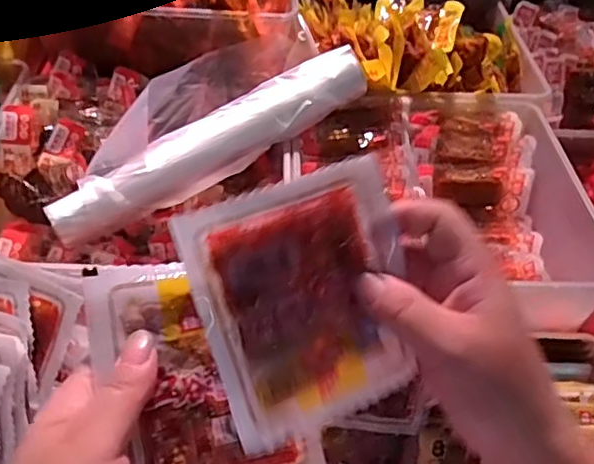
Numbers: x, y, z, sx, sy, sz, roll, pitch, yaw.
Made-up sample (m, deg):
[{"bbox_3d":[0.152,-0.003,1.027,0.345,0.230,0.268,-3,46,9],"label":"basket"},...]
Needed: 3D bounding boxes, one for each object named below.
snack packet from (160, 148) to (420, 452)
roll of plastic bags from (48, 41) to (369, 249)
[{"bbox_3d":[0.005,0.033,0.273,0.091,0.110,0.006,-19,12,-13],"label":"snack packet"},{"bbox_3d":[-0.079,-0.089,0.626,0.353,0.067,0.047,-32,55,-15],"label":"roll of plastic bags"}]

